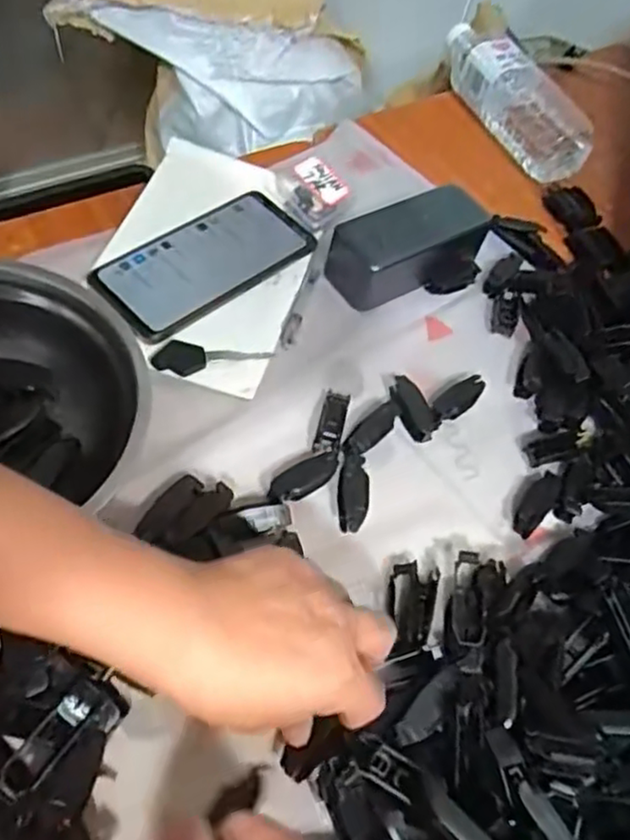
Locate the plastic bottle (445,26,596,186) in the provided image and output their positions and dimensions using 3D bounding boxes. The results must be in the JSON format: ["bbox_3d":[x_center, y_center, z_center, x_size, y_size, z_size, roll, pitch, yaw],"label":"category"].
[{"bbox_3d":[0.188,-0.318,0.657,0.056,0.061,0.202,-26,65,-24],"label":"plastic bottle"}]

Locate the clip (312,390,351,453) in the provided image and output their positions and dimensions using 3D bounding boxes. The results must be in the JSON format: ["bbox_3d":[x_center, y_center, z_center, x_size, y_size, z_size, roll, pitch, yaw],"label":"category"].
[{"bbox_3d":[0.012,0.002,0.453,0.017,0.007,0.045,17,56,1],"label":"clip"}]

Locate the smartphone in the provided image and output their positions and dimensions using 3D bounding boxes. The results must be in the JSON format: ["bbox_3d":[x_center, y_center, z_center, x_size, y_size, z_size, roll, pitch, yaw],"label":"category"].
[{"bbox_3d":[-0.080,-0.122,0.507,0.170,0.009,0.077,-36,74,-28],"label":"smartphone"}]

